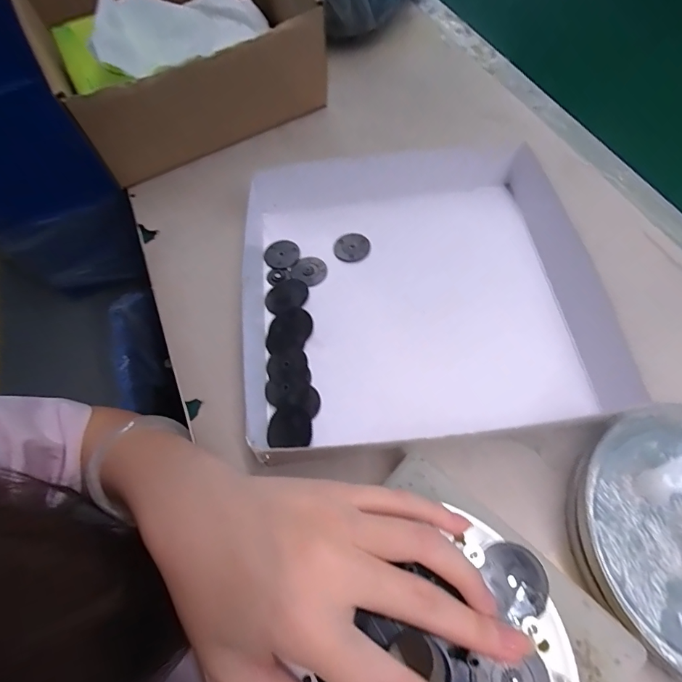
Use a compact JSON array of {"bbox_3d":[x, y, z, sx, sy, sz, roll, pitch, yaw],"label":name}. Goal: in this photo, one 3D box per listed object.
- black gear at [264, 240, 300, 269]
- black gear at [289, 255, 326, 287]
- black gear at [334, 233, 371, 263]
[{"bbox_3d":[-0.044,-0.066,0.313,0.026,0.004,0.027,-2,63,3],"label":"black gear"},{"bbox_3d":[-0.022,-0.051,0.307,0.025,0.005,0.025,-2,63,3],"label":"black gear"},{"bbox_3d":[0.008,-0.070,0.310,0.026,0.006,0.023,-10,72,2],"label":"black gear"}]

